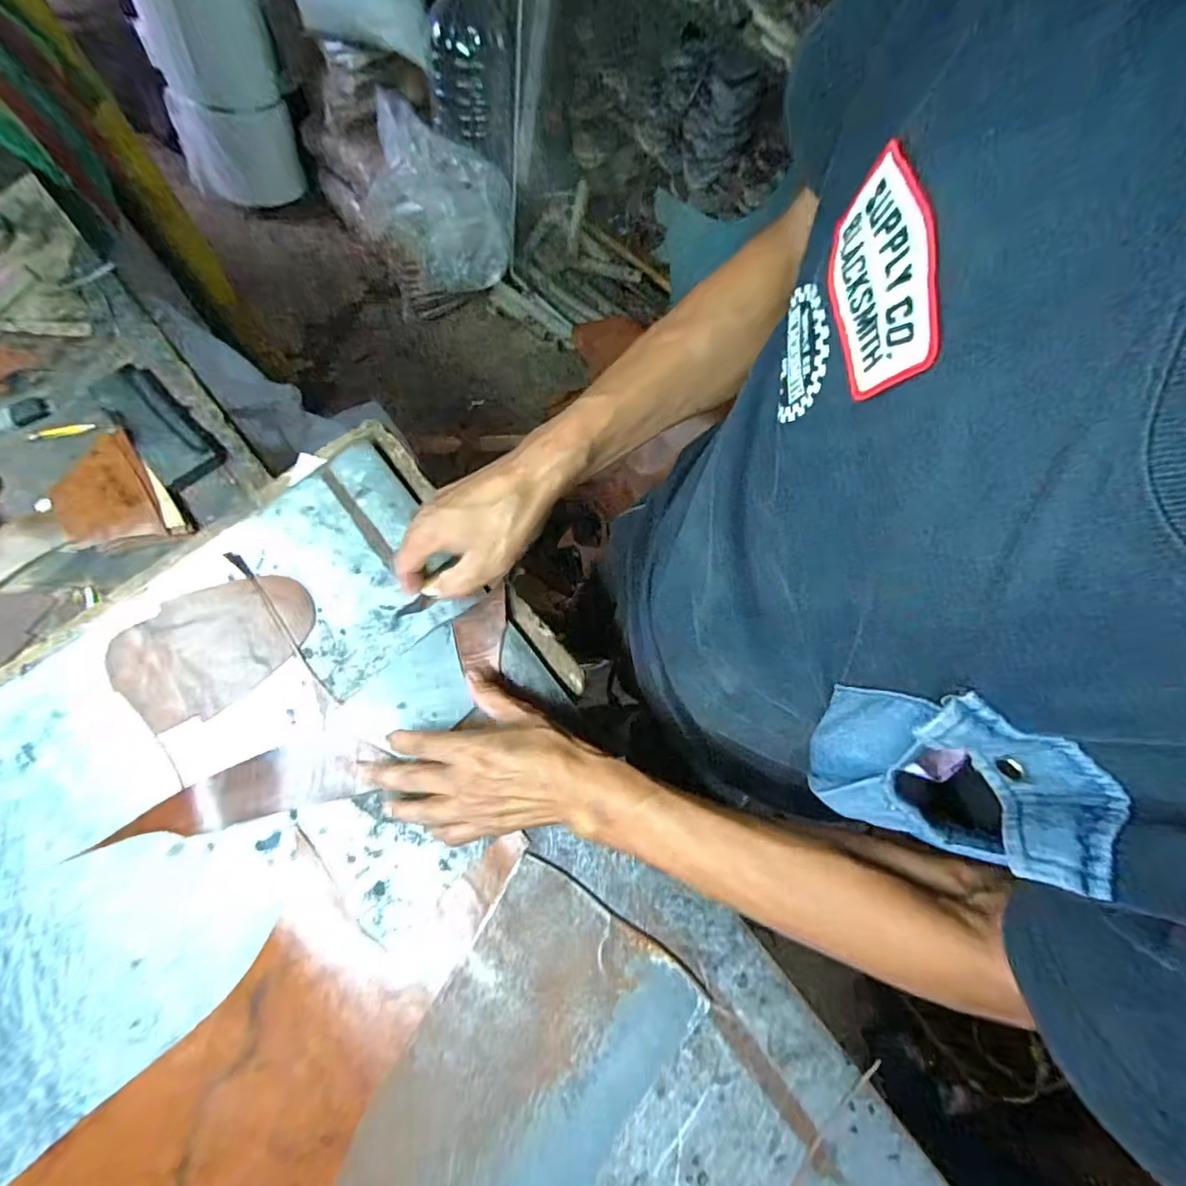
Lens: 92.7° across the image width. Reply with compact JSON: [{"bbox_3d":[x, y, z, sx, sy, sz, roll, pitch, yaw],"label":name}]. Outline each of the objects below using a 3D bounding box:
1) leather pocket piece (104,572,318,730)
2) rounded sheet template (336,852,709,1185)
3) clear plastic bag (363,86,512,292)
[{"bbox_3d":[-0.312,0.040,0.468,0.156,0.004,0.098,-36,84,-10],"label":"leather pocket piece"},{"bbox_3d":[-0.062,0.354,0.385,0.157,0.010,0.286,34,72,8],"label":"rounded sheet template"},{"bbox_3d":[-0.427,-1.022,1.463,0.282,0.221,0.454,-40,78,-15],"label":"clear plastic bag"}]

